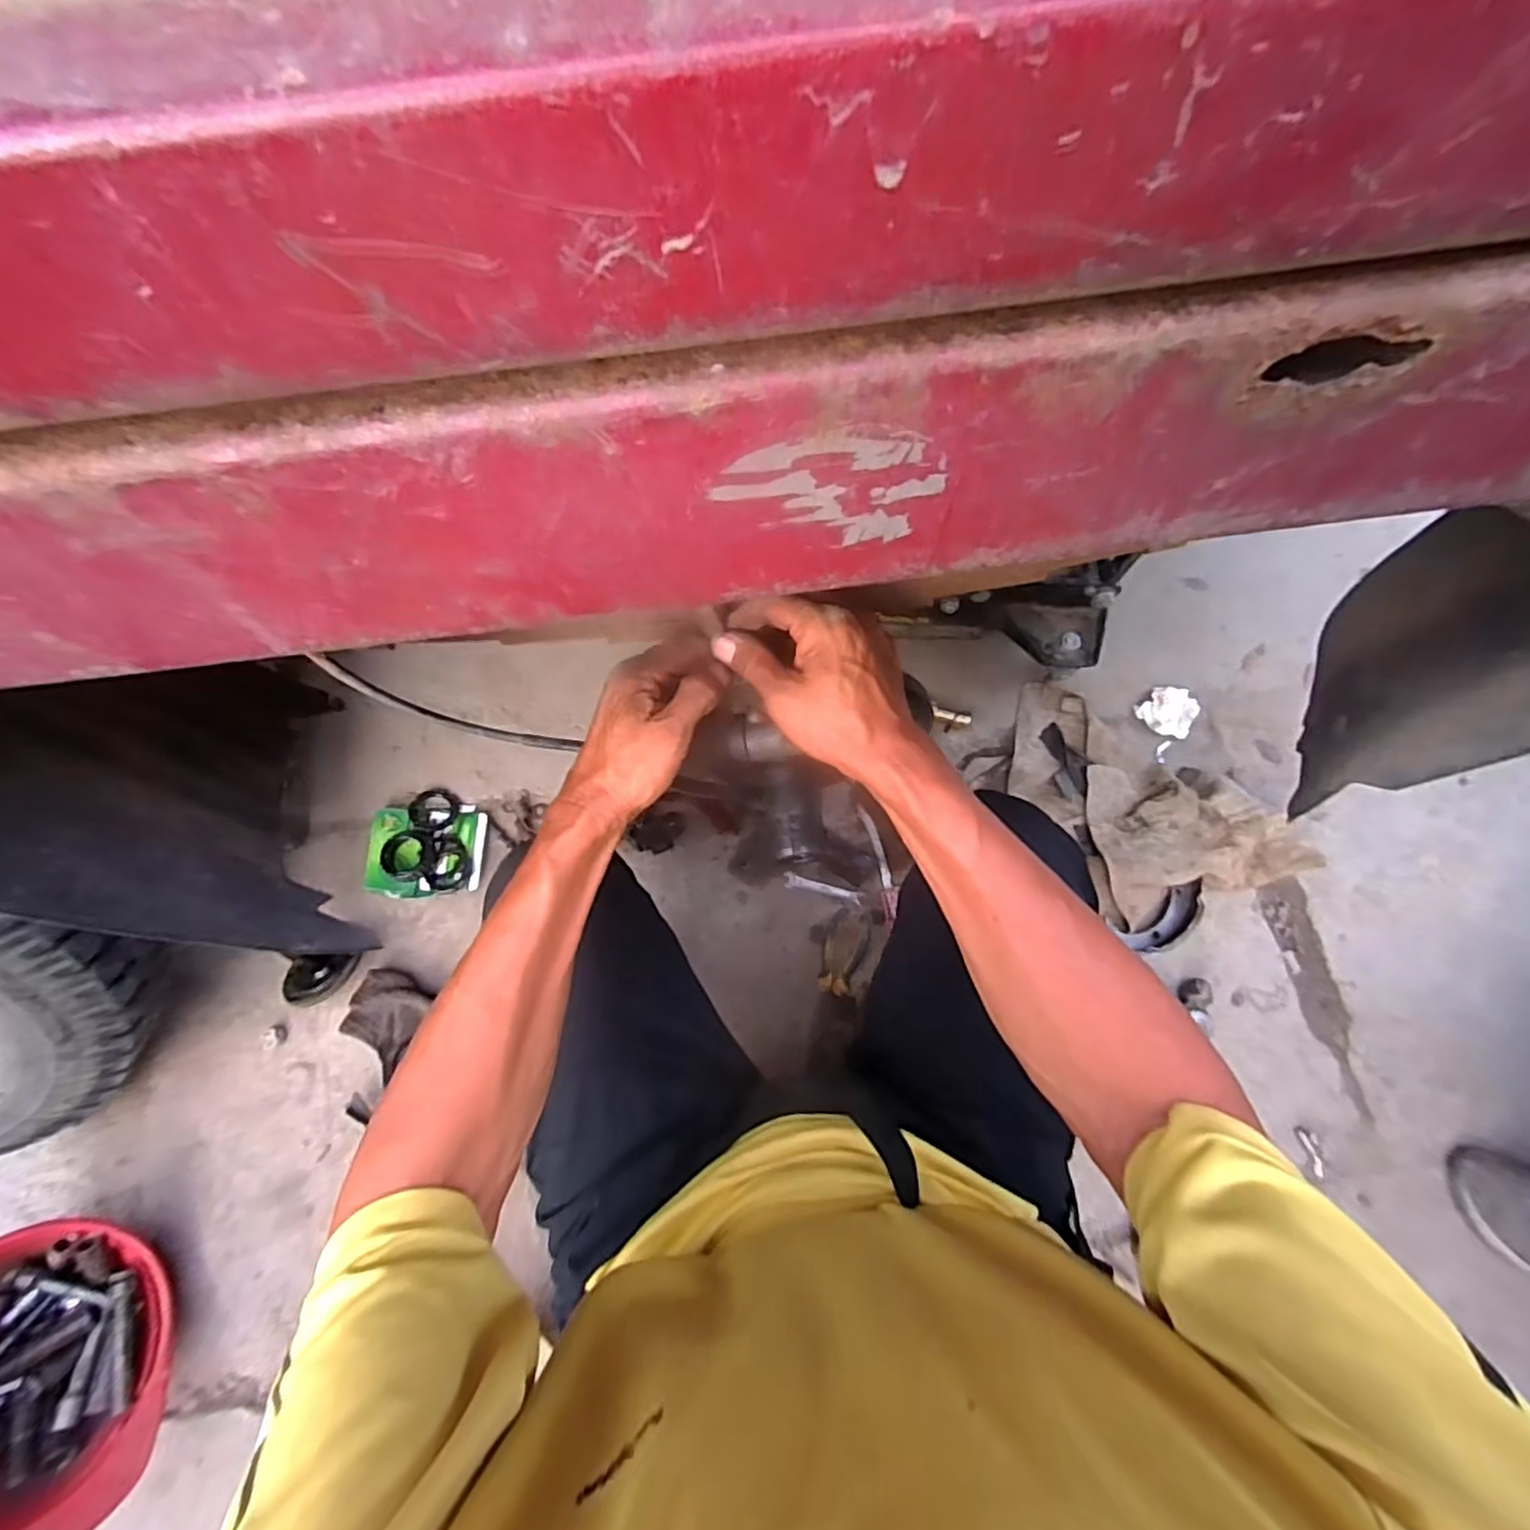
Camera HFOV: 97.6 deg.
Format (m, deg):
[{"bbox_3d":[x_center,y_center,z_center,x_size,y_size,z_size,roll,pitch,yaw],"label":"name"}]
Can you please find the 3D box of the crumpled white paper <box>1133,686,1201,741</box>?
[{"bbox_3d":[0.610,-0.081,1.013,0.078,0.027,0.075,39,77,9],"label":"crumpled white paper"}]

